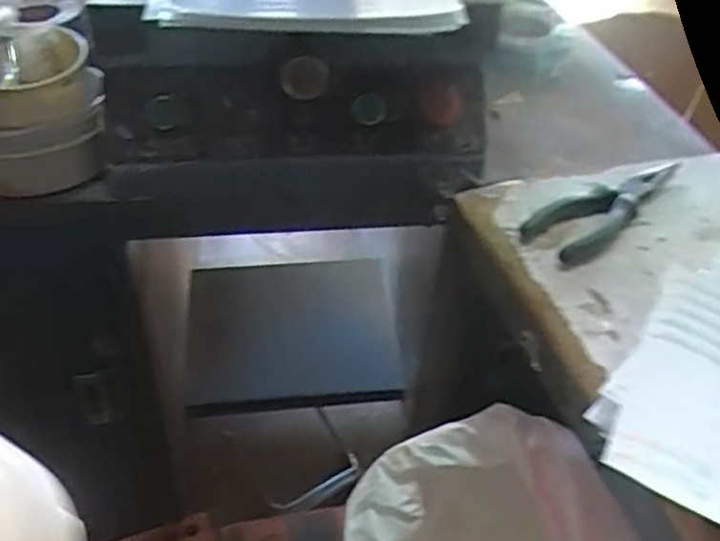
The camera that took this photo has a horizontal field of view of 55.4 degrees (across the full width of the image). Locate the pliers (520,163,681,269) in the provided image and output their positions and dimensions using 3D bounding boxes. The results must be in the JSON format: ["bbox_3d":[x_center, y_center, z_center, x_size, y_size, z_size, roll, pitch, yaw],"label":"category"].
[{"bbox_3d":[0.205,-0.054,0.557,0.181,0.018,0.051,-28,50,-32],"label":"pliers"}]

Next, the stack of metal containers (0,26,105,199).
[{"bbox_3d":[-0.308,-0.145,0.624,0.139,0.127,0.126,-19,45,-24],"label":"stack of metal containers"}]

